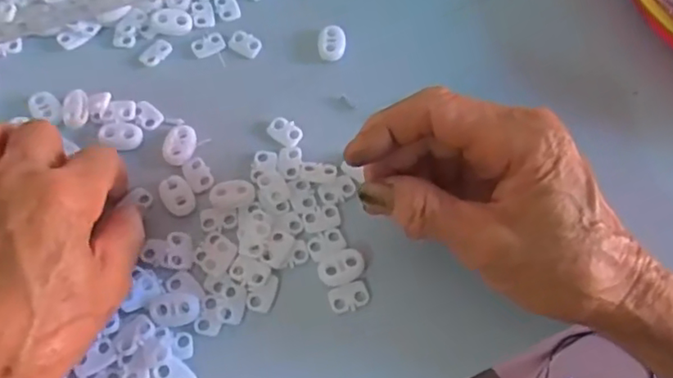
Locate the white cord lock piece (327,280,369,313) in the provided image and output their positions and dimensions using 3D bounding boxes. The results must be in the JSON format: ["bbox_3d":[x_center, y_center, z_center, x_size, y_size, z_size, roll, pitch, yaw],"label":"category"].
[{"bbox_3d":[0.006,0.050,0.278,0.018,0.004,0.012,-16,67,-5],"label":"white cord lock piece"}]

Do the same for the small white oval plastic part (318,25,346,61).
[{"bbox_3d":[-0.003,-0.082,0.336,0.015,0.005,0.022,-4,67,1],"label":"small white oval plastic part"}]

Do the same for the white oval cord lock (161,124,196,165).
[{"bbox_3d":[-0.081,-0.022,0.310,0.015,0.005,0.021,5,67,4],"label":"white oval cord lock"}]

